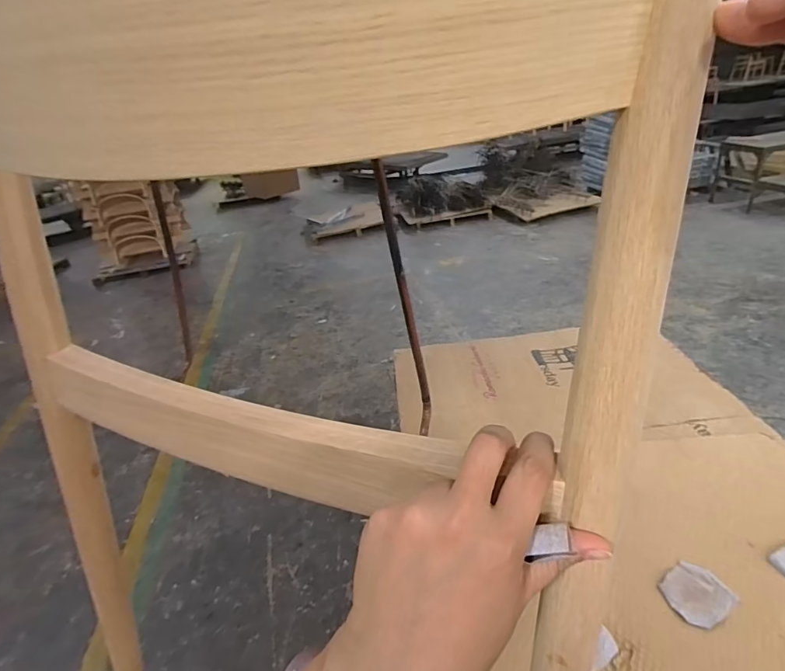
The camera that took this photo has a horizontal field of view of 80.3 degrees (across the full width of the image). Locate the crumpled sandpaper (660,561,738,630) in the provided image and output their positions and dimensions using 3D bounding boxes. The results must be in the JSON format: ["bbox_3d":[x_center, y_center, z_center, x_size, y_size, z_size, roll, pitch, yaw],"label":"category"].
[{"bbox_3d":[0.613,0.518,0.937,0.121,0.009,0.111,-6,29,3],"label":"crumpled sandpaper"}]

